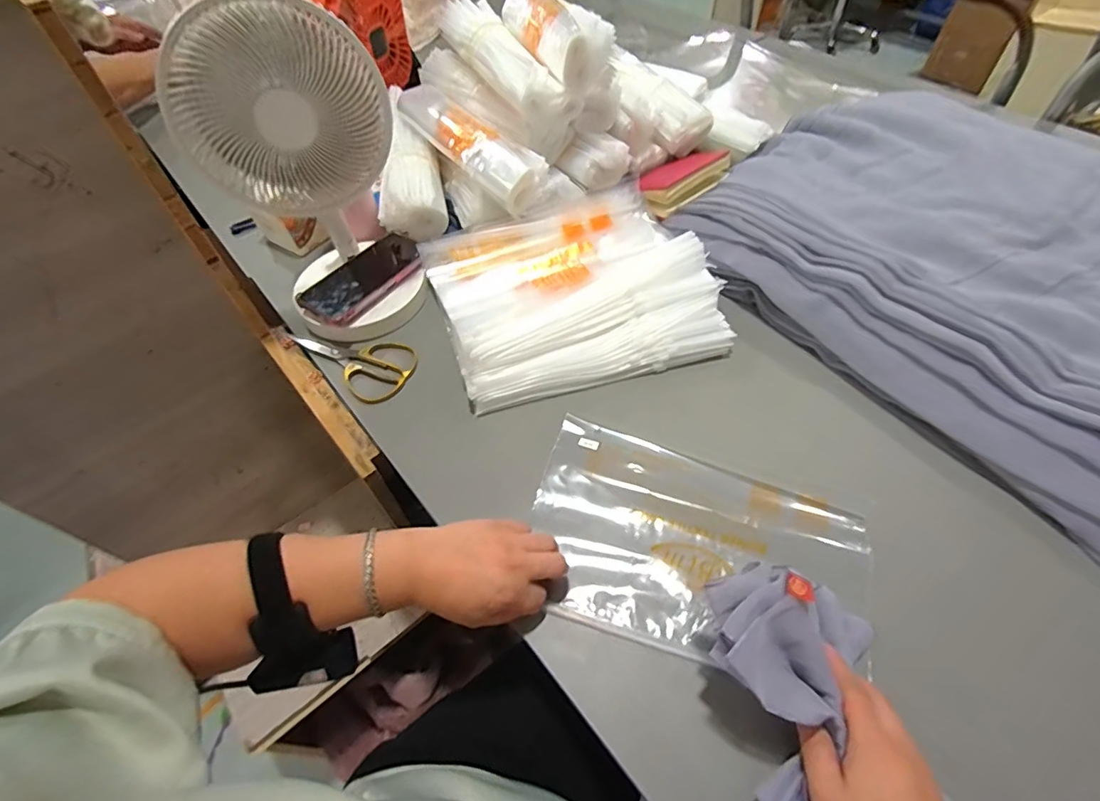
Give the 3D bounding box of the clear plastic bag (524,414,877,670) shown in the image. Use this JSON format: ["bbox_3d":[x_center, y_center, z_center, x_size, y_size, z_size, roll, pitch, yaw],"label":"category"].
[{"bbox_3d":[0.121,0.129,0.458,0.286,0.017,0.183,17,57,15],"label":"clear plastic bag"}]

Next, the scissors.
[{"bbox_3d":[-0.230,-0.057,0.621,0.160,0.016,0.086,35,63,25],"label":"scissors"}]

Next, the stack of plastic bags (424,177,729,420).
[{"bbox_3d":[0.022,-0.141,0.623,0.307,0.073,0.274,-15,54,-8],"label":"stack of plastic bags"}]

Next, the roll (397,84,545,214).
[{"bbox_3d":[-0.122,-0.372,0.732,0.076,0.053,0.304,-34,59,-20],"label":"roll"}]

